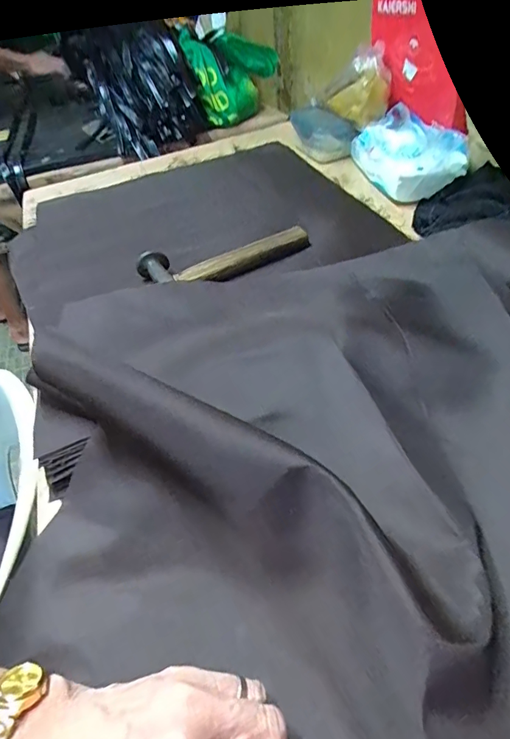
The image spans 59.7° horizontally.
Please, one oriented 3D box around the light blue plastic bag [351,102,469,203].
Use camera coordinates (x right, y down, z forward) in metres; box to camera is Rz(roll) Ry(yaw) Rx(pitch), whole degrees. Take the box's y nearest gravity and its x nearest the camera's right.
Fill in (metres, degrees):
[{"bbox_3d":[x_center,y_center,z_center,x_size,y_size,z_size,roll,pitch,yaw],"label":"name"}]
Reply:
[{"bbox_3d":[0.227,-0.339,0.689,0.108,0.076,0.196,-15,46,-8],"label":"light blue plastic bag"}]

